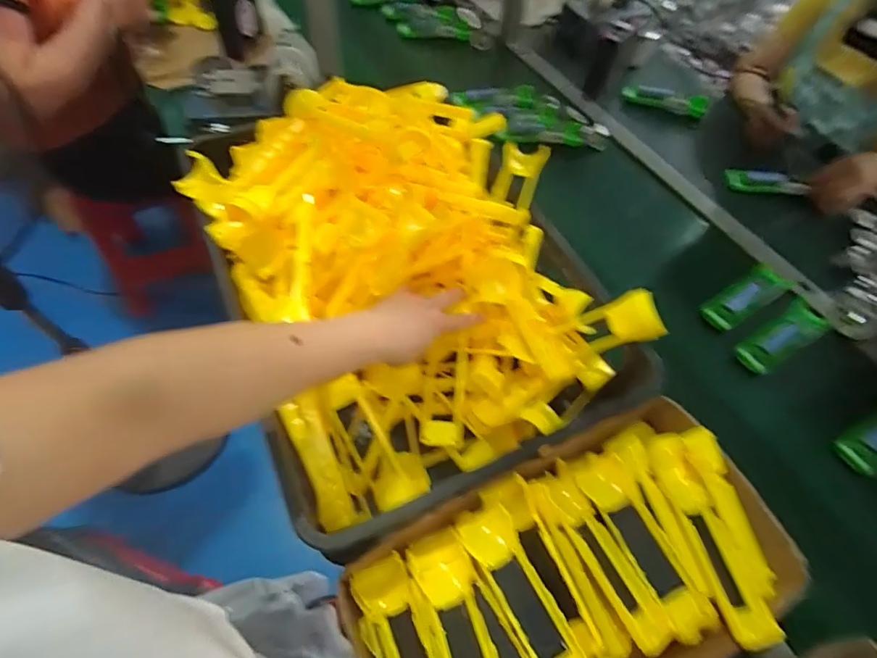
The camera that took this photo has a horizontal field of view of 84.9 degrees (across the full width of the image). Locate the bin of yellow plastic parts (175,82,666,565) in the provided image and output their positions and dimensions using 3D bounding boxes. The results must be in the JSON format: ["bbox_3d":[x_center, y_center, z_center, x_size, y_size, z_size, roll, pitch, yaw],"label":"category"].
[{"bbox_3d":[-0.033,-0.086,0.598,0.410,0.161,0.536,-22,64,-16],"label":"bin of yellow plastic parts"}]

